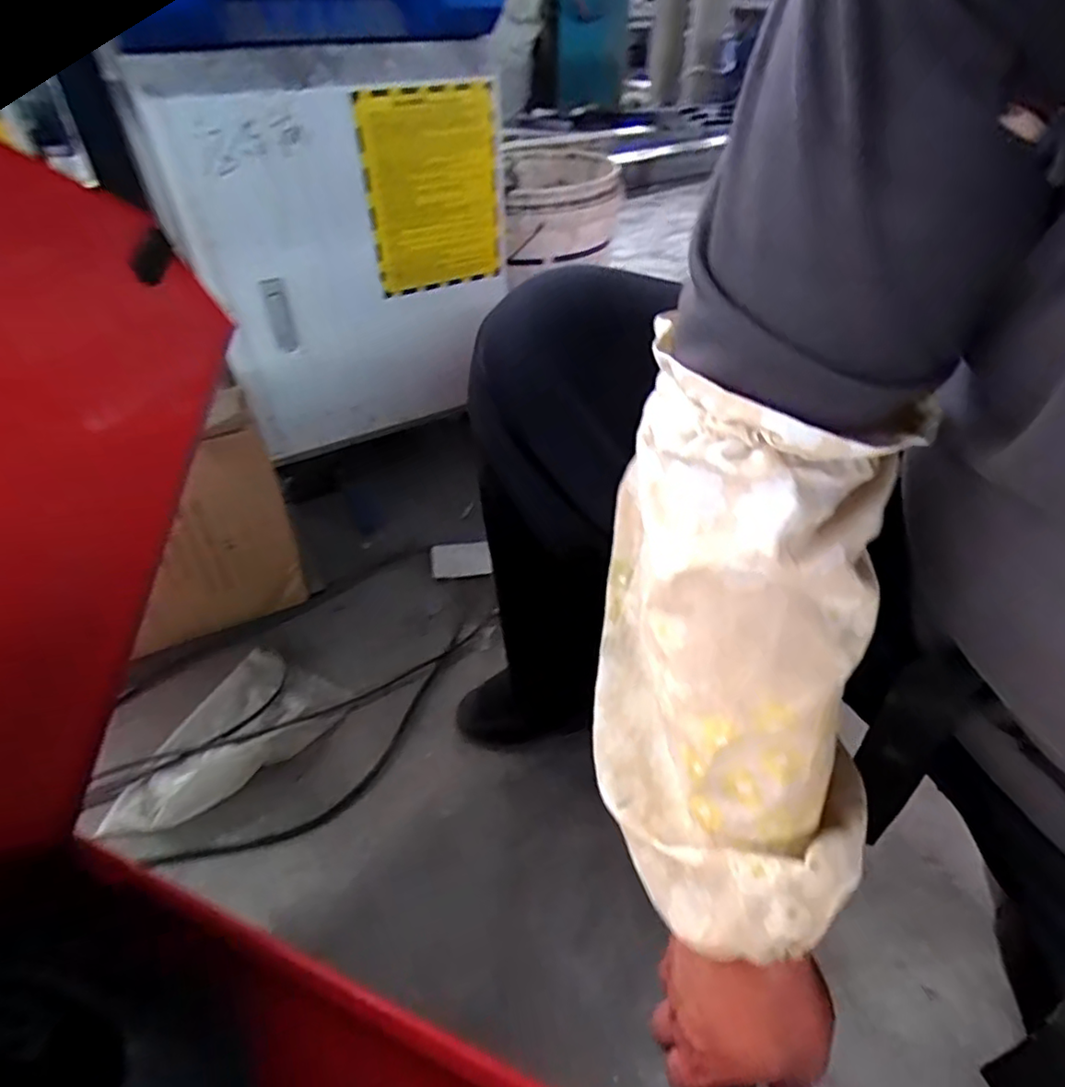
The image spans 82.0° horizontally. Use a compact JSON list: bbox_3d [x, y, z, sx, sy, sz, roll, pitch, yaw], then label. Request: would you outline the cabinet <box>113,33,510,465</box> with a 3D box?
[{"bbox_3d":[-0.249,-0.381,0.838,0.395,0.455,0.214,-28,50,-27],"label":"cabinet"}]

